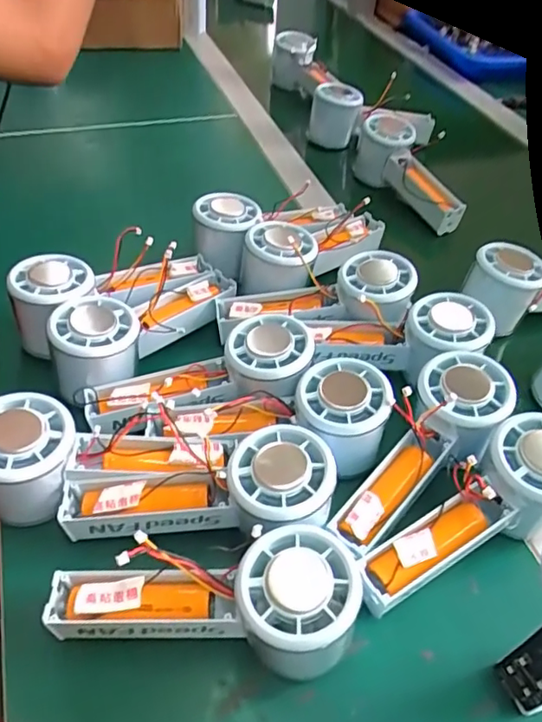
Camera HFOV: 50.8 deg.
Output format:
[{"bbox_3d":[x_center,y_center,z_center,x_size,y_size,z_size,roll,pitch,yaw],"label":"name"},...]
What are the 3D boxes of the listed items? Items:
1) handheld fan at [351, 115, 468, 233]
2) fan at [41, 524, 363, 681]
[{"bbox_3d":[0.137,-0.201,0.596,0.059,0.062,0.153,-12,48,-17],"label":"handheld fan"},{"bbox_3d":[-0.030,0.126,0.288,0.149,0.057,0.052,-7,45,9],"label":"fan"}]

